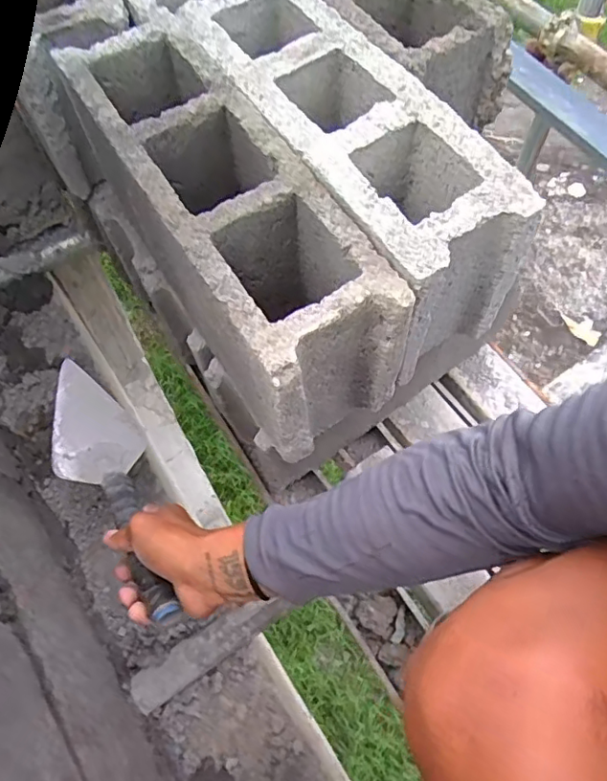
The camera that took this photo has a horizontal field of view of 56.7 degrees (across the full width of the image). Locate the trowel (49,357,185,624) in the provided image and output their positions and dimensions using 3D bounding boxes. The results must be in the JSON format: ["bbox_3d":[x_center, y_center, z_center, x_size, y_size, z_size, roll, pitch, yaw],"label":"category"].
[{"bbox_3d":[-0.200,0.094,0.583,0.092,0.066,0.351,-31,46,-13],"label":"trowel"}]

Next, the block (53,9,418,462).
[{"bbox_3d":[-0.070,-0.151,0.530,0.130,0.184,0.382,-31,68,-13],"label":"block"}]

